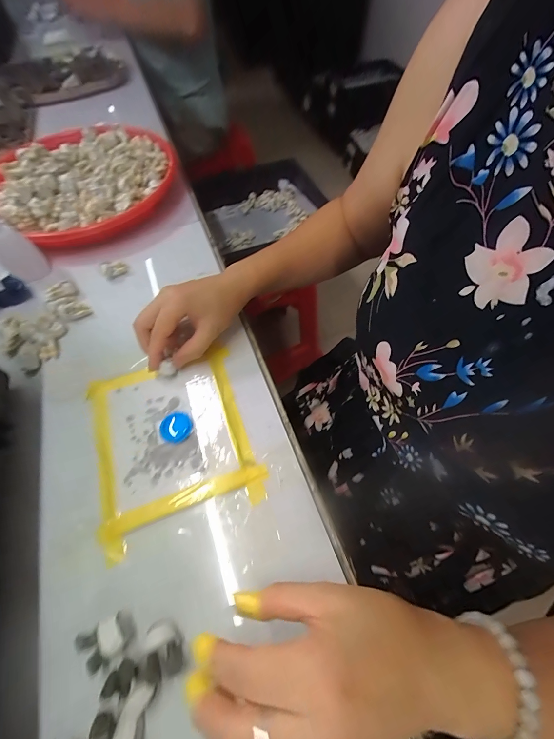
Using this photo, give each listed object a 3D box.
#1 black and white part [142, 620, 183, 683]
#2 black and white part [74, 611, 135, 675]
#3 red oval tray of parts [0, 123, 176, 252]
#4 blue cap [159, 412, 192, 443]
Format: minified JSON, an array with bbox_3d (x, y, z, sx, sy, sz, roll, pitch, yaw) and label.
[{"bbox_3d":[-0.076,0.189,0.209,0.020,0.017,0.030,-20,62,-10],"label":"black and white part"},{"bbox_3d":[-0.116,0.186,0.212,0.030,0.019,0.024,-31,65,-16],"label":"black and white part"},{"bbox_3d":[-0.286,-0.284,0.461,0.265,0.057,0.279,33,67,19],"label":"red oval tray of parts"},{"bbox_3d":[-0.097,0.054,0.292,0.029,0.005,0.029,0,61,1],"label":"blue cap"}]

